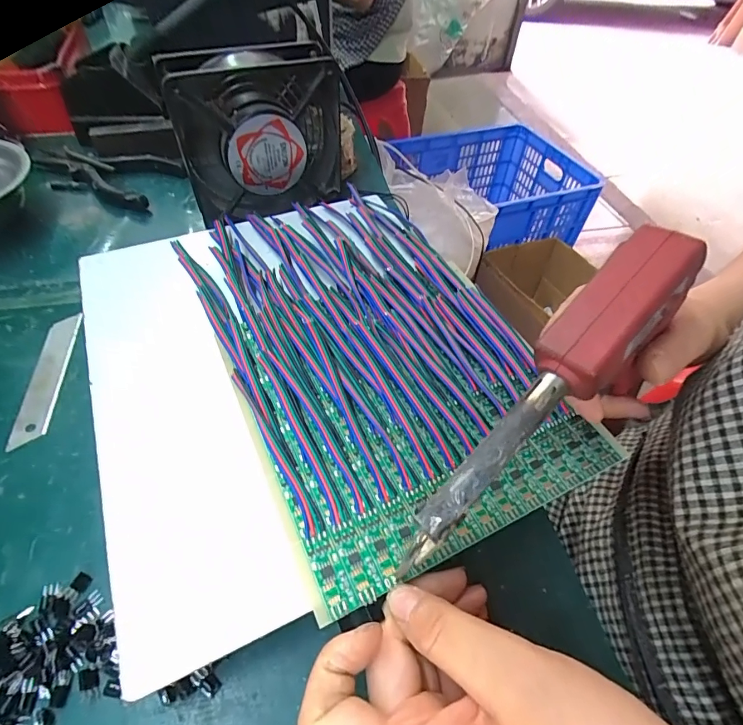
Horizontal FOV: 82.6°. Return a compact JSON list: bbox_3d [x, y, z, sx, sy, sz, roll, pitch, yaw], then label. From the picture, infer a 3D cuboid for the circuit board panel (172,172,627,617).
[{"bbox_3d":[-0.005,-0.020,0.247,0.156,0.018,0.250,-20,56,-19],"label":"circuit board panel"}]

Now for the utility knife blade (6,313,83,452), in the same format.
[{"bbox_3d":[-0.201,0.007,0.262,0.017,0.004,0.096,-2,54,-13],"label":"utility knife blade"}]

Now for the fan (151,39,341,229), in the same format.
[{"bbox_3d":[-0.088,-0.178,0.331,0.119,0.110,0.050,-18,55,-18],"label":"fan"}]

